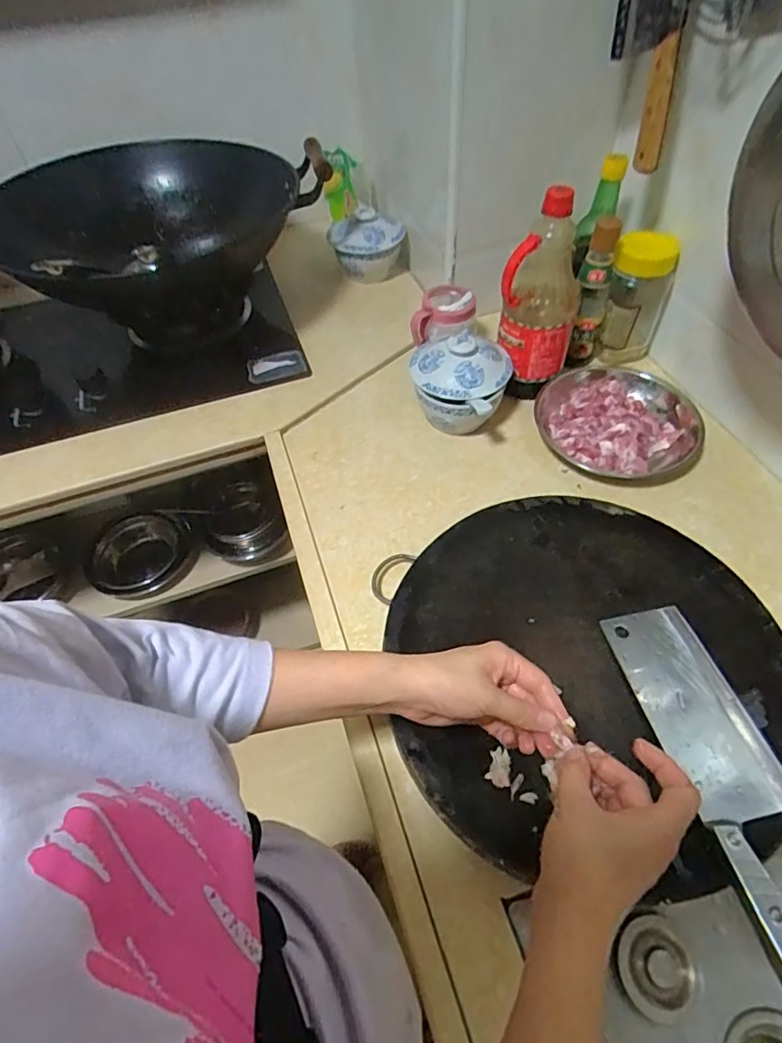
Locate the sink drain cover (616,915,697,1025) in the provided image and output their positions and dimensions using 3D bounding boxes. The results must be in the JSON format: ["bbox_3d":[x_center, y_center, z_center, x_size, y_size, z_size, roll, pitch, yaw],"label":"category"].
[{"bbox_3d":[0.271,0.455,0.549,0.073,0.016,0.084,8,55,10],"label":"sink drain cover"}]

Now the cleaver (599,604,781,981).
[{"bbox_3d":[0.276,0.199,0.434,0.086,0.026,0.293,-11,54,-5],"label":"cleaver"}]

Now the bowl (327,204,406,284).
[{"bbox_3d":[-0.043,-0.488,0.956,0.123,0.112,0.102,-23,56,-14],"label":"bowl"}]

